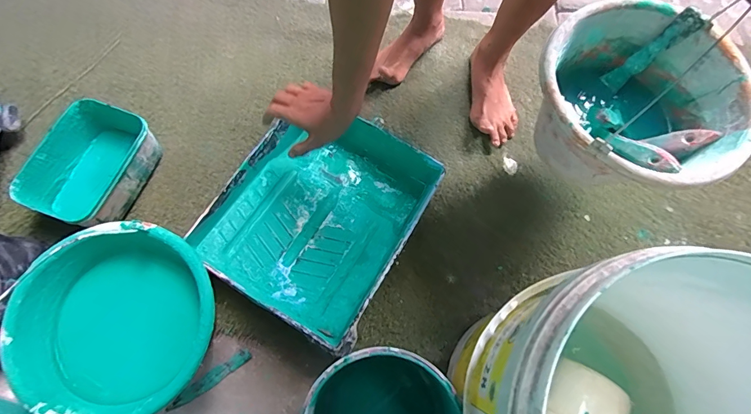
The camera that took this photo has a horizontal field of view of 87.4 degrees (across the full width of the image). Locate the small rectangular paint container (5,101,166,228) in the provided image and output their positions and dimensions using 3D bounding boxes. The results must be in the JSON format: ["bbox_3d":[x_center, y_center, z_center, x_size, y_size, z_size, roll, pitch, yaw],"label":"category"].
[{"bbox_3d":[-0.457,-0.066,0.650,0.131,0.087,0.188,19,70,5],"label":"small rectangular paint container"}]

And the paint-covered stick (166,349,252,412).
[{"bbox_3d":[-0.253,0.266,0.602,0.135,0.006,0.022,-34,75,-13],"label":"paint-covered stick"}]

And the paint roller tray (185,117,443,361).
[{"bbox_3d":[-0.085,-0.001,0.659,0.292,0.065,0.364,30,72,8],"label":"paint roller tray"}]

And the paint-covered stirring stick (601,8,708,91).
[{"bbox_3d":[0.371,-0.209,0.534,0.014,0.131,0.029,-34,82,-32],"label":"paint-covered stirring stick"}]

